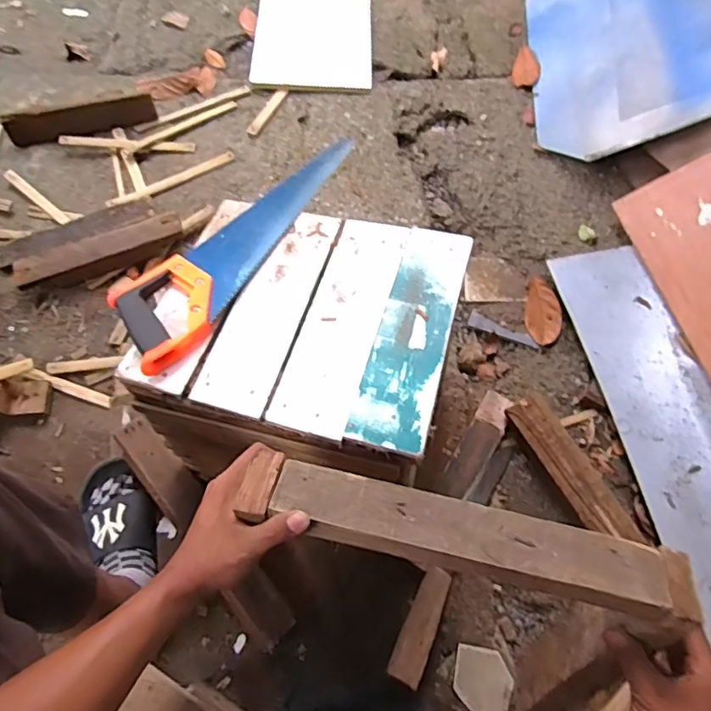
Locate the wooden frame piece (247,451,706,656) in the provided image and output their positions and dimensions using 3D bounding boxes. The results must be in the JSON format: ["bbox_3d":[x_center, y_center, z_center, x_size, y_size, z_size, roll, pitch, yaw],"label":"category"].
[{"bbox_3d":[0.084,0.148,0.457,0.358,0.038,0.061,14,63,6],"label":"wooden frame piece"}]

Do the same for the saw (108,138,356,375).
[{"bbox_3d":[-0.152,-0.160,0.706,0.128,0.037,0.427,26,65,13],"label":"saw"}]

